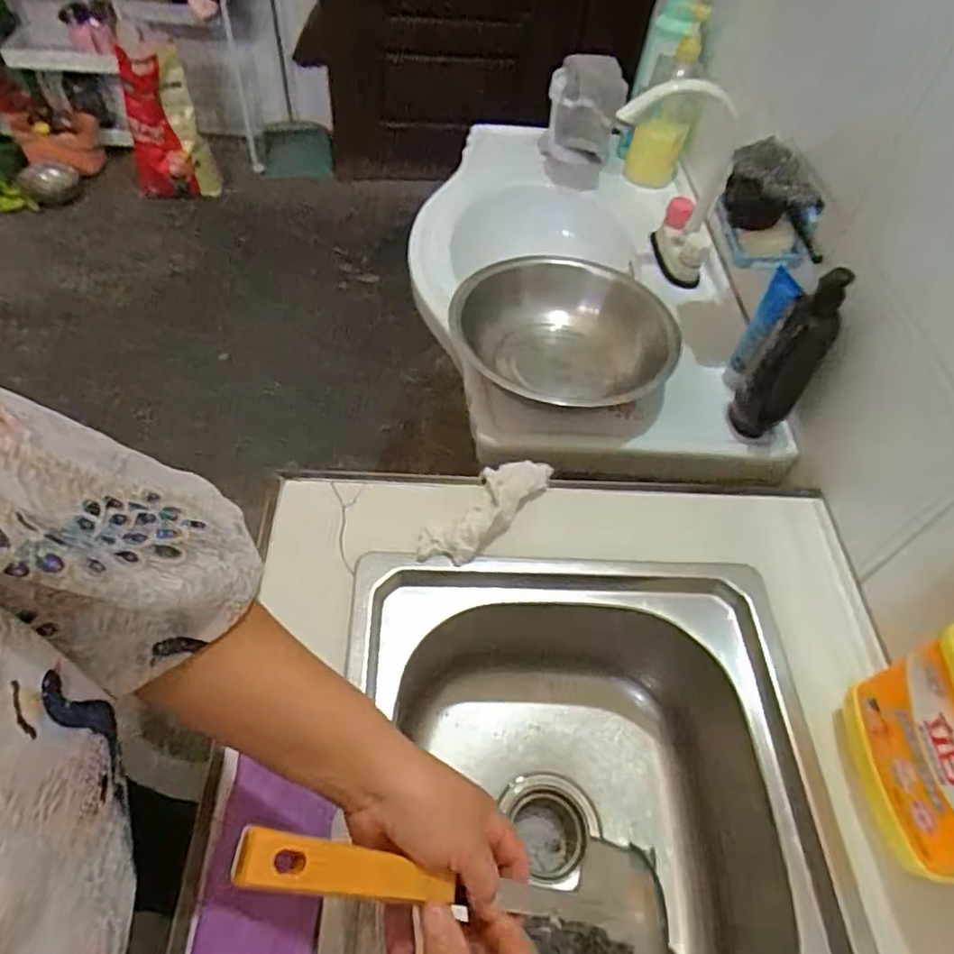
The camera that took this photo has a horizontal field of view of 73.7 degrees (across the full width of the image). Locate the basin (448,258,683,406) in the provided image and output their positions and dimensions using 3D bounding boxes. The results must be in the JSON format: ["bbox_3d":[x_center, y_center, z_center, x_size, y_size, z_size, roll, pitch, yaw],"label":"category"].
[{"bbox_3d":[0.103,-0.161,0.813,0.257,0.103,0.274,-10,55,-13],"label":"basin"}]

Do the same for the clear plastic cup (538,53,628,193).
[{"bbox_3d":[0.179,-0.604,1.092,0.124,0.167,0.135,3,53,-3],"label":"clear plastic cup"}]

